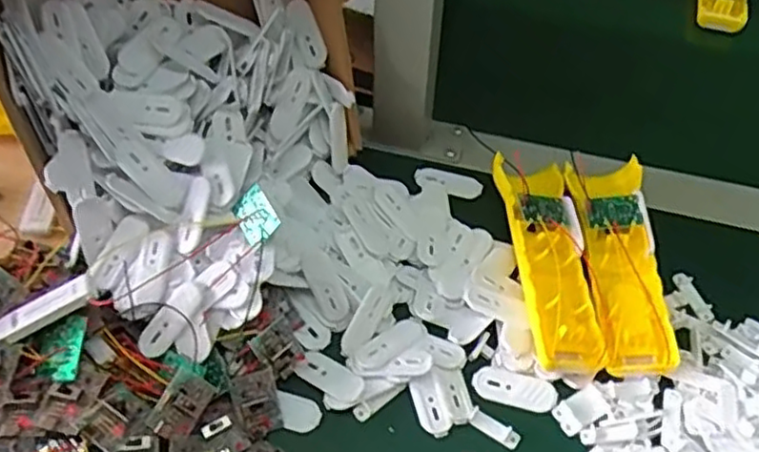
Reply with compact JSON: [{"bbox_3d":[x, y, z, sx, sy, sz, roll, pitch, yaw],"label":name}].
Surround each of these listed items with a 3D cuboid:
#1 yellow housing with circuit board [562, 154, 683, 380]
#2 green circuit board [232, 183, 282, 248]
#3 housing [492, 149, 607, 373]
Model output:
[{"bbox_3d":[0.159,0.021,0.450,0.046,0.024,0.147,0,53,-1],"label":"yellow housing with circuit board"},{"bbox_3d":[-0.074,-0.006,0.415,0.023,0.008,0.032,-39,69,17],"label":"green circuit board"},{"bbox_3d":[0.110,0.019,0.448,0.050,0.026,0.147,-2,53,-3],"label":"housing"}]

